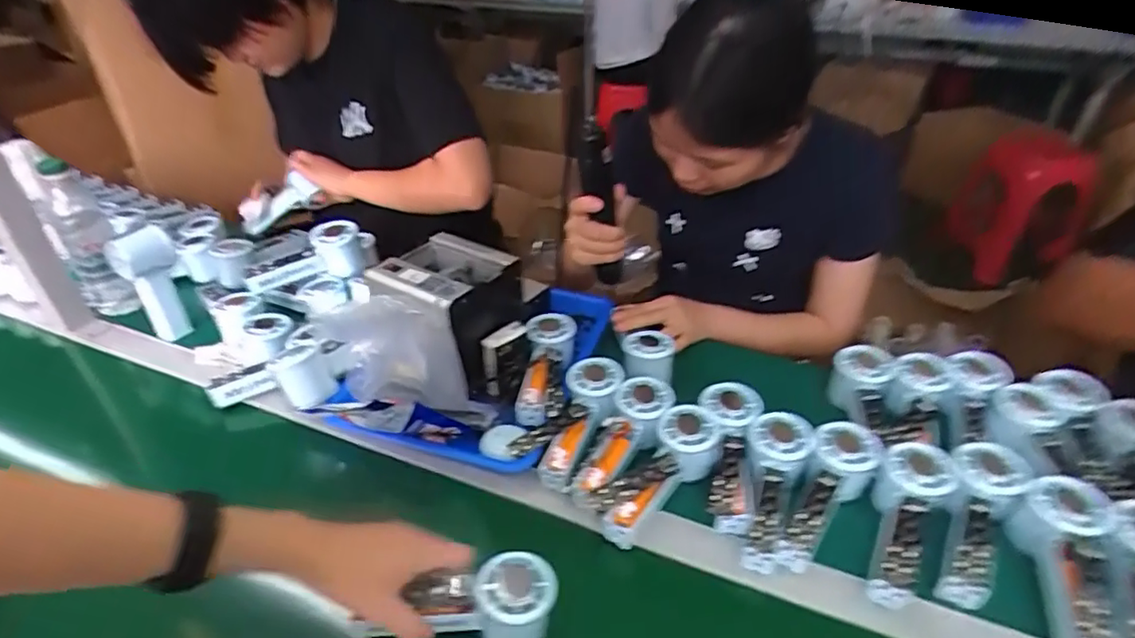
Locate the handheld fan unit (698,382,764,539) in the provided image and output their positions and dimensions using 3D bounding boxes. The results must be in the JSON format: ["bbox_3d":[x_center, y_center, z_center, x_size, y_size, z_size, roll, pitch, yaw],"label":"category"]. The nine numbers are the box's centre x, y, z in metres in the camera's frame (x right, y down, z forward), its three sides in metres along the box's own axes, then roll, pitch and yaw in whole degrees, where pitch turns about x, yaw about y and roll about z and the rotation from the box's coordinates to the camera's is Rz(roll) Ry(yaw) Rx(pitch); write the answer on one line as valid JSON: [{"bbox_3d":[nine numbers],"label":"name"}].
[{"bbox_3d":[0.160,0.133,0.599,0.058,0.033,0.150,6,54,7],"label":"handheld fan unit"}]

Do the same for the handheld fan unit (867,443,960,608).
[{"bbox_3d":[0.303,0.178,0.543,0.059,0.045,0.160,20,55,23],"label":"handheld fan unit"}]

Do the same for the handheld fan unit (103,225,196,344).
[{"bbox_3d":[-0.534,-0.049,0.784,0.073,0.143,0.054,-24,43,-29],"label":"handheld fan unit"}]

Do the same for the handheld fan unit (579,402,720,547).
[{"bbox_3d":[0.089,0.148,0.593,0.158,0.044,0.063,-39,51,-24],"label":"handheld fan unit"}]

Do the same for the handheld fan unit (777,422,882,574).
[{"bbox_3d":[0.237,0.164,0.567,0.057,0.045,0.164,27,59,31],"label":"handheld fan unit"}]

